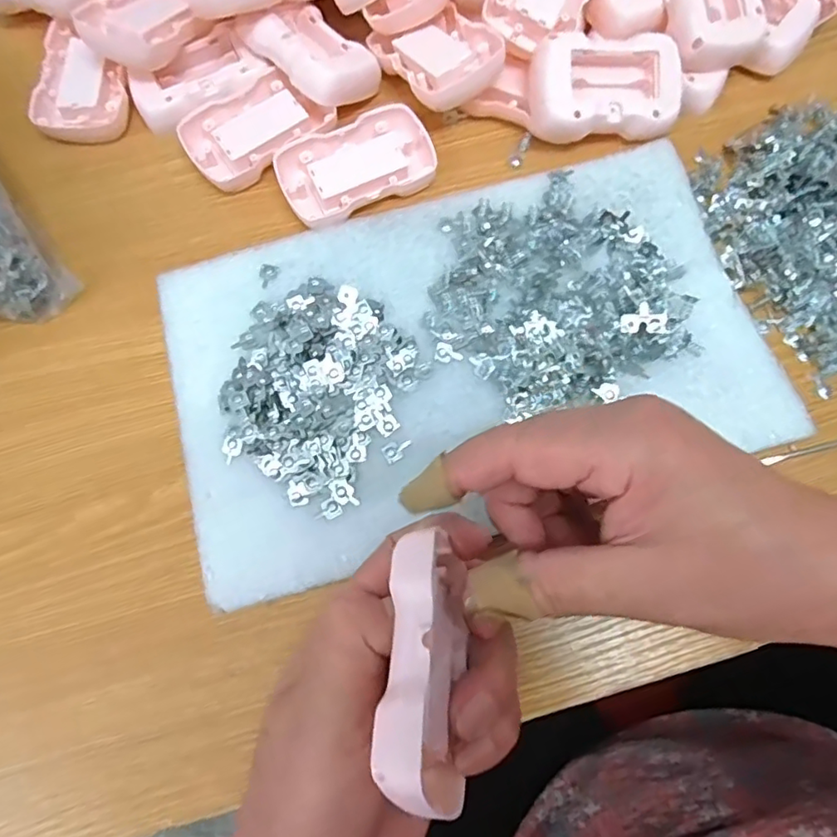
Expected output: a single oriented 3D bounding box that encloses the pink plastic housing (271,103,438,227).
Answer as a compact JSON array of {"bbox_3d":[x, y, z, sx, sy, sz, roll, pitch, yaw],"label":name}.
[{"bbox_3d":[-0.035,-0.146,0.327,0.087,0.009,0.053,-24,77,-5],"label":"pink plastic housing"}]

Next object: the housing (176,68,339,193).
[{"bbox_3d":[-0.097,-0.173,0.336,0.082,0.009,0.054,-36,77,-8],"label":"housing"}]

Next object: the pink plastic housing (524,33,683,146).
[{"bbox_3d":[0.109,-0.189,0.326,0.088,0.019,0.052,-6,98,-11],"label":"pink plastic housing"}]

